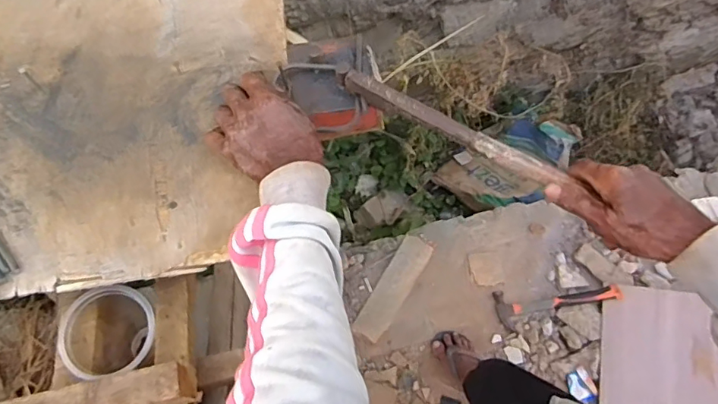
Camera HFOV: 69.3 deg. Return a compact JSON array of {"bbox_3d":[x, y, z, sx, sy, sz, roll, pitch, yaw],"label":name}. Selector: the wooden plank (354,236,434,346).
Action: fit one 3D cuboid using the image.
[{"bbox_3d":[0.104,0.250,1.532,0.093,0.028,0.331,29,70,12],"label":"wooden plank"}]

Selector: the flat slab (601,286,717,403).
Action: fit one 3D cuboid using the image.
[{"bbox_3d":[0.798,0.406,1.365,0.289,0.019,0.337,5,77,15],"label":"flat slab"}]

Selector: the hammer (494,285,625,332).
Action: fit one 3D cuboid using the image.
[{"bbox_3d":[0.558,0.281,1.466,0.336,0.025,0.105,-11,67,9],"label":"hammer"}]

